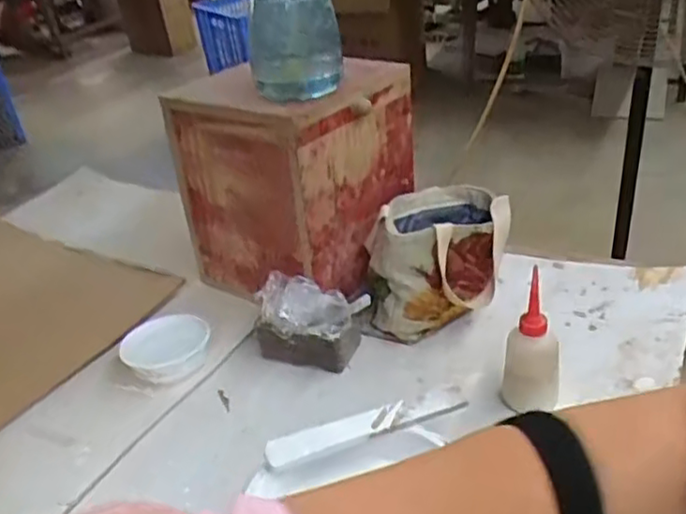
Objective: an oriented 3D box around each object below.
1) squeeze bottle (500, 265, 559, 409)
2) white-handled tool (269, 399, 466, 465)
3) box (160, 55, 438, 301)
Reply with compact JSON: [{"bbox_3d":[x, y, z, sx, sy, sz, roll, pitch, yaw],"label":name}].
[{"bbox_3d":[0.207,0.108,0.742,0.059,0.158,0.047,1,34,14],"label":"squeeze bottle"},{"bbox_3d":[0.022,0.161,0.648,0.191,0.012,0.029,-15,33,-11],"label":"white-handled tool"},{"bbox_3d":[-0.064,-0.126,0.982,0.250,0.280,0.253,18,41,34],"label":"box"}]

